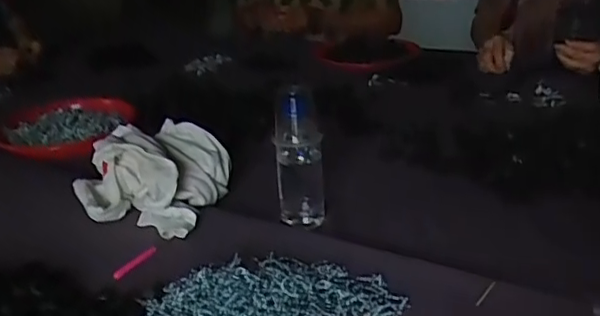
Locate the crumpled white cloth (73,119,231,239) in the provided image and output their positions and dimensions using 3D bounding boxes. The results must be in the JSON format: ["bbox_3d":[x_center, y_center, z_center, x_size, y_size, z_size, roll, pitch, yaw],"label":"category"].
[{"bbox_3d":[-0.208,0.018,0.826,0.190,0.094,0.182,4,26,18],"label":"crumpled white cloth"}]

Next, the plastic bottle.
[{"bbox_3d":[-0.001,0.000,0.774,0.060,0.176,0.061,-4,25,1],"label":"plastic bottle"}]

